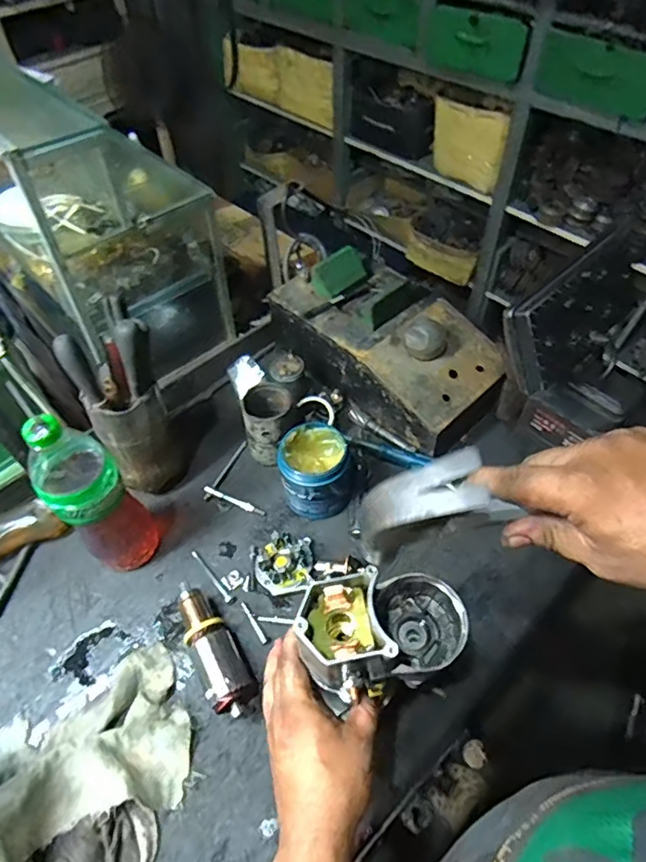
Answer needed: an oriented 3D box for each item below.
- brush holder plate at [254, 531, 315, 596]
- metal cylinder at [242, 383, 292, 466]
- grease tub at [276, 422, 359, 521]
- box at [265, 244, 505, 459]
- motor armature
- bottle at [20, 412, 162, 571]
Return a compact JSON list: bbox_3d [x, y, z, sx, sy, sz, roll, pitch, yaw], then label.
[{"bbox_3d":[-0.048,0.163,0.673,0.071,0.035,0.065,-1,52,1],"label":"brush holder plate"},{"bbox_3d":[-0.075,-0.008,0.761,0.070,0.099,0.081,-3,52,-1],"label":"metal cylinder"},{"bbox_3d":[-0.005,0.052,0.710,0.097,0.087,0.095,-1,52,1],"label":"grease tub"},{"bbox_3d":[0.095,-0.142,0.822,0.341,0.133,0.182,38,61,26],"label":"box"},{"bbox_3d":[-0.128,0.244,0.609,0.050,0.039,0.154,-29,57,-20],"label":"motor armature"},{"bbox_3d":[-0.252,0.078,0.600,0.079,0.277,0.063,-36,59,-24],"label":"bottle"}]

